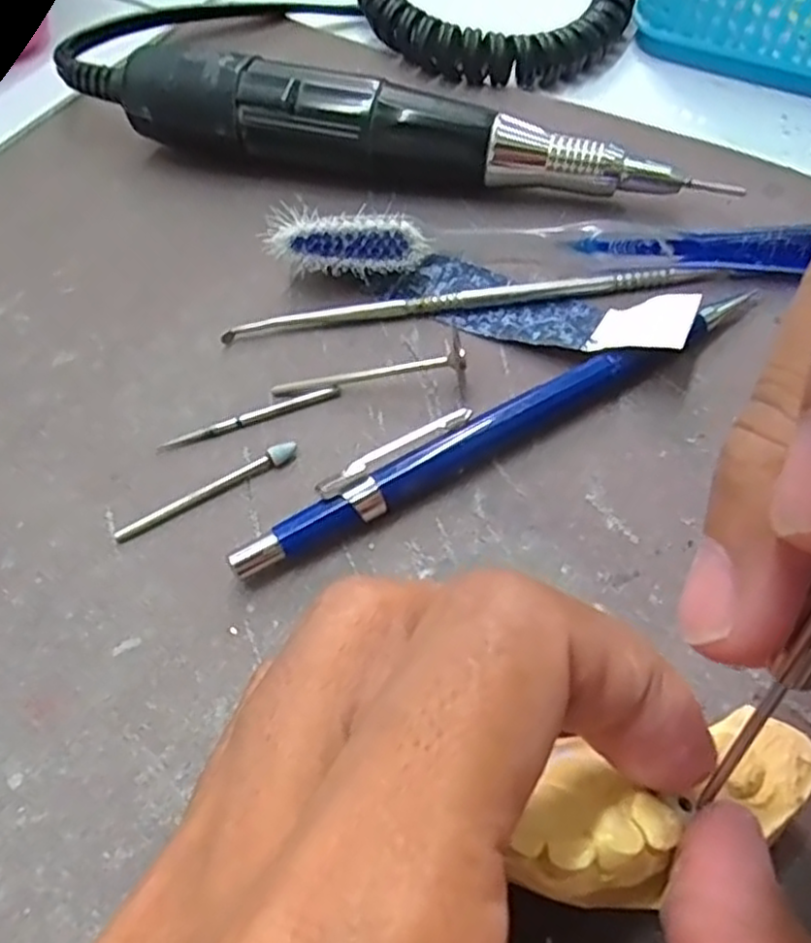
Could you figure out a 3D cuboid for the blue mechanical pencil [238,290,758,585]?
[{"bbox_3d":[0.025,-0.013,0.161,0.135,0.012,0.010,-28,60,-14],"label":"blue mechanical pencil"}]

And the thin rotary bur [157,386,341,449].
[{"bbox_3d":[-0.036,-0.013,0.169,0.042,0.004,0.004,-19,58,-9],"label":"thin rotary bur"}]

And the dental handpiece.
[{"bbox_3d":[-0.009,-0.095,0.203,0.192,0.031,0.024,11,59,10],"label":"dental handpiece"}]

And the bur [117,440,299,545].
[{"bbox_3d":[-0.044,0.003,0.159,0.042,0.004,0.005,-27,60,-14],"label":"bur"}]

